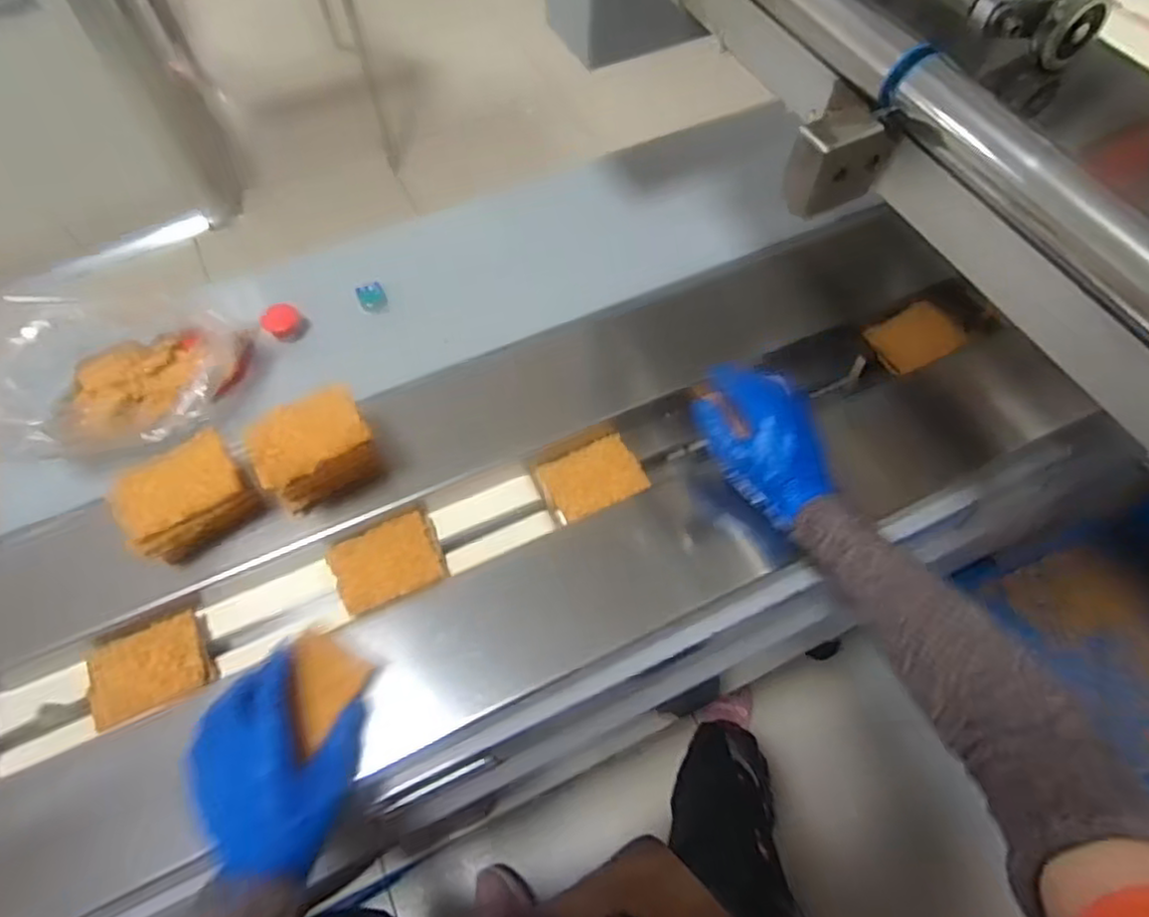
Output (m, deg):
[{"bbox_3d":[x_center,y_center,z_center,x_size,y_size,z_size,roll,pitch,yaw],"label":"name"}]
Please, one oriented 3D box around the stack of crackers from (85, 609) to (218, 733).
[{"bbox_3d":[-0.352,0.175,0.559,0.087,0.019,0.070,-24,64,-13],"label":"stack of crackers"}]

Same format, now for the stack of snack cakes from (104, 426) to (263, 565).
[{"bbox_3d":[-0.323,0.036,0.572,0.099,0.058,0.076,-29,65,-15],"label":"stack of snack cakes"}]

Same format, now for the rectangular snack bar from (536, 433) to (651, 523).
[{"bbox_3d":[0.018,0.018,0.656,0.091,0.010,0.066,-21,63,-11],"label":"rectangular snack bar"}]

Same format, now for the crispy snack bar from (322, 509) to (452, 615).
[{"bbox_3d":[-0.167,0.091,0.605,0.092,0.014,0.072,-23,64,-12],"label":"crispy snack bar"}]

